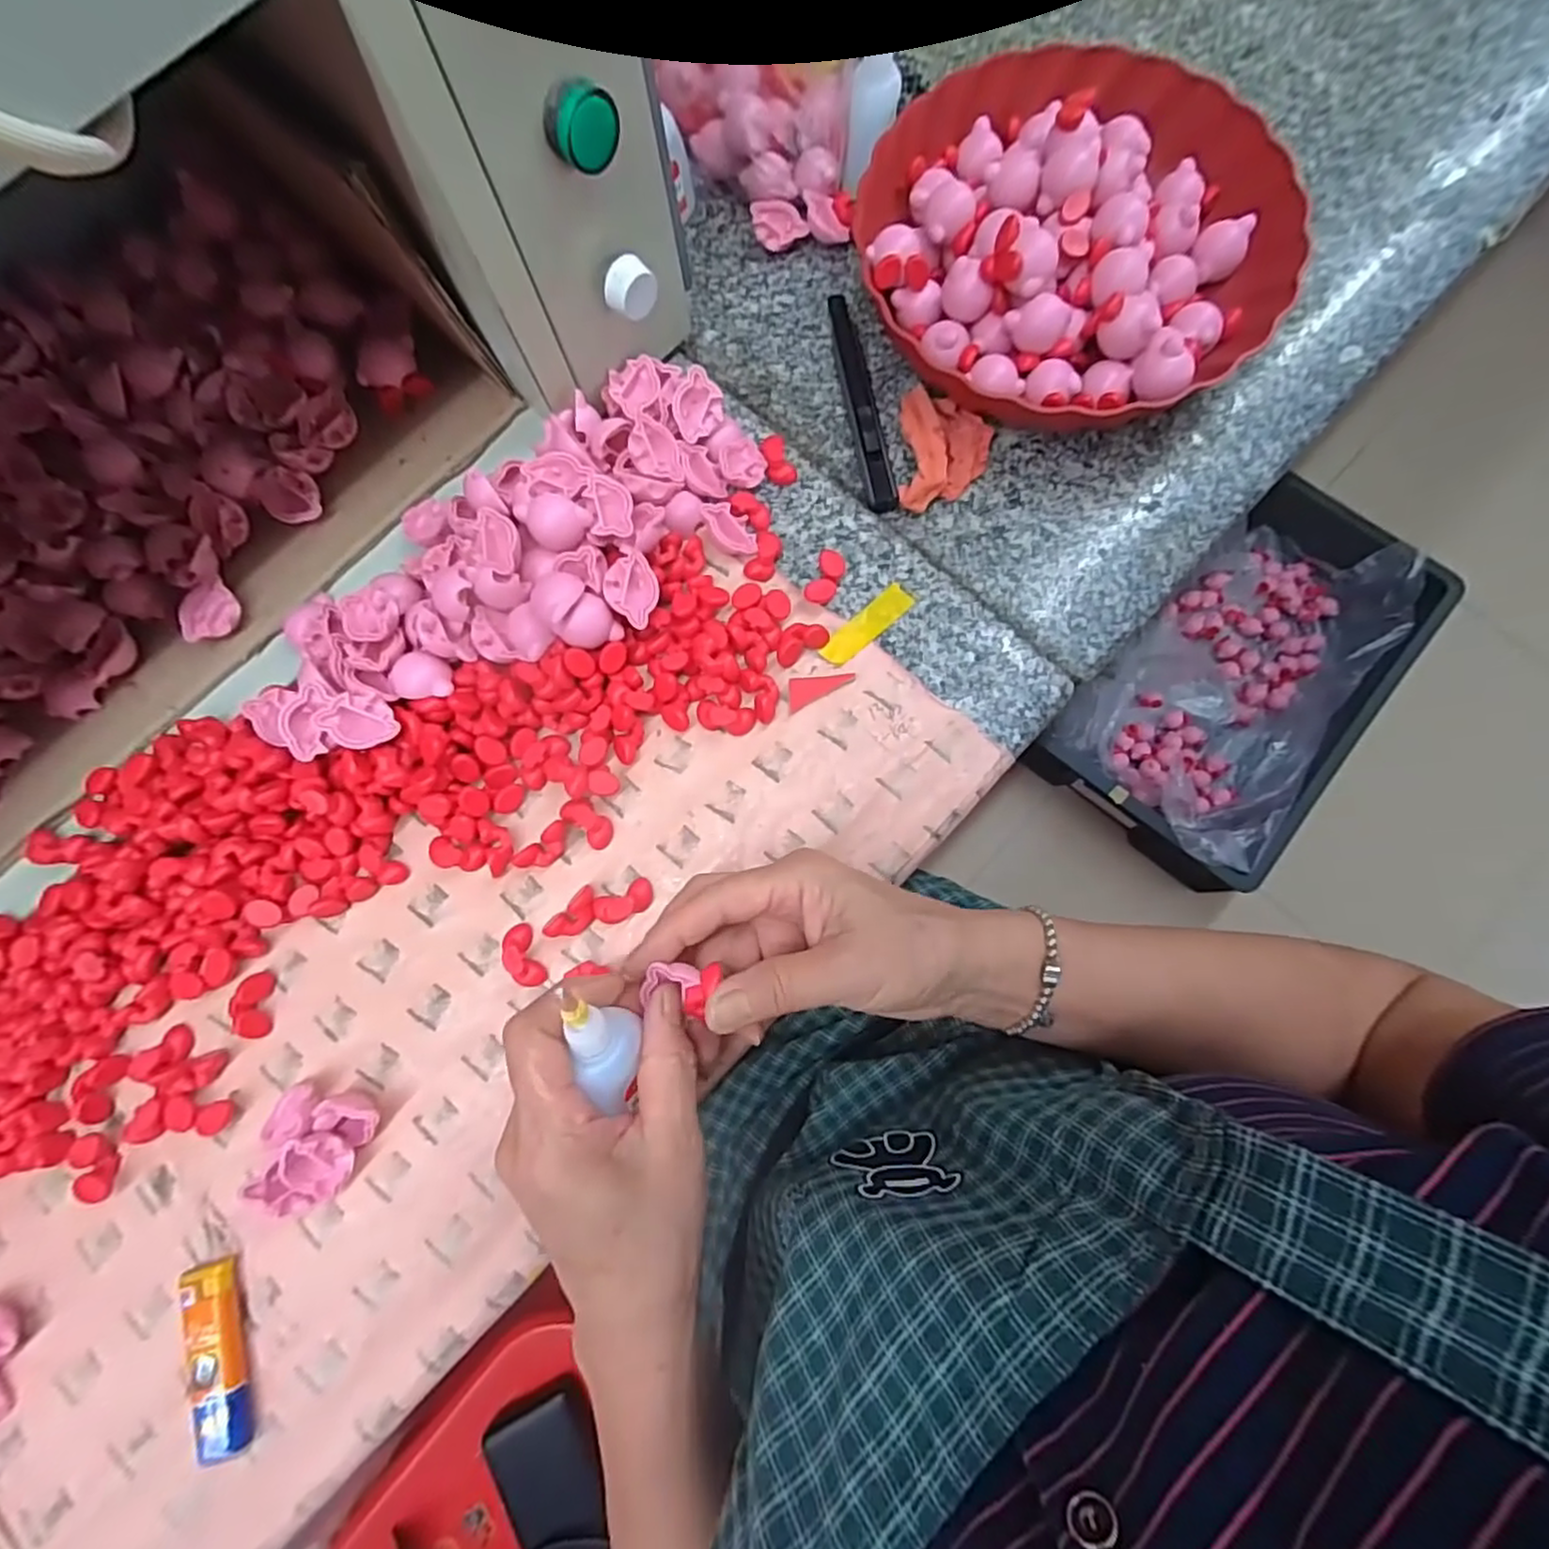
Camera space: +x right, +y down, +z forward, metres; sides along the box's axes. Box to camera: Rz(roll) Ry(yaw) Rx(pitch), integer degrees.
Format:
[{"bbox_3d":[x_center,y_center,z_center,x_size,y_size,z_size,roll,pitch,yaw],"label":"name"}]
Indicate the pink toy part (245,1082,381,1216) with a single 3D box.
[{"bbox_3d":[-0.222,0.174,0.318,0.050,0.029,0.056,25,81,7],"label":"pink toy part"}]

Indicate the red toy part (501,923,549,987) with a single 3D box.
[{"bbox_3d":[-0.128,0.092,0.345,0.014,0.013,0.032,-24,79,-2],"label":"red toy part"}]

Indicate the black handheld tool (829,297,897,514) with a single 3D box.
[{"bbox_3d":[0.051,-0.231,0.412,0.018,0.010,0.154,-10,79,0],"label":"black handheld tool"}]

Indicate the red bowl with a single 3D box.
[{"bbox_3d":[0.172,-0.313,0.397,0.227,0.061,0.238,0,79,2],"label":"red bowl"}]

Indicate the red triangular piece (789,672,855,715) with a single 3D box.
[{"bbox_3d":[0.023,-0.050,0.371,0.039,0.004,0.015,-30,79,-4],"label":"red triangular piece"}]

